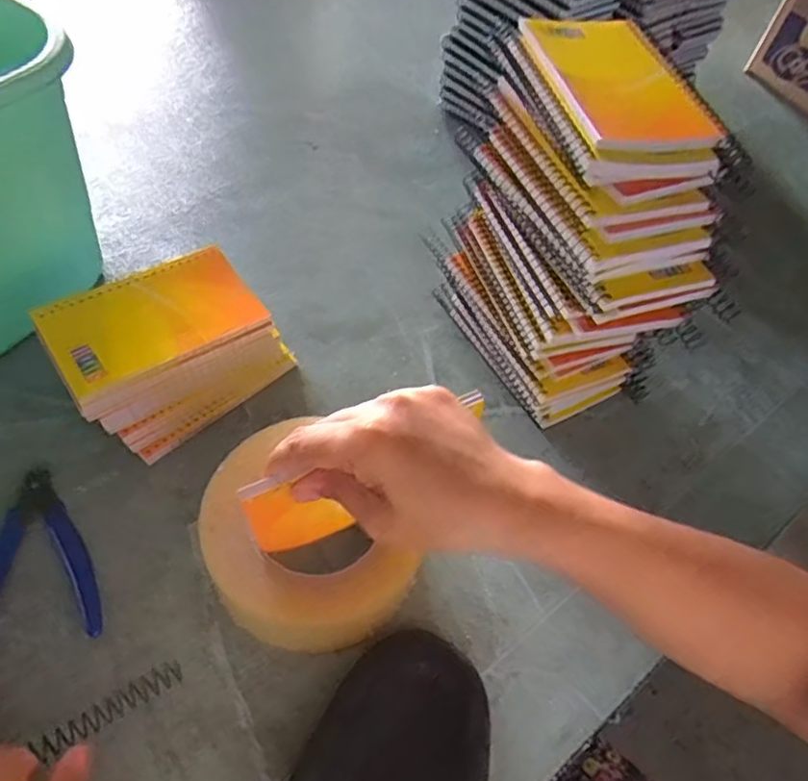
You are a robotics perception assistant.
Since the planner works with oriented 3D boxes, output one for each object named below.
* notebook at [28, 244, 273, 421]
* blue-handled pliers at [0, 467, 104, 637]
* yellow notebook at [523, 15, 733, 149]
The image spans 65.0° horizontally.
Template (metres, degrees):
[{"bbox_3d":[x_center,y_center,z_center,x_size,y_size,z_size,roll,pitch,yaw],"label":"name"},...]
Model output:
[{"bbox_3d":[-0.164,-0.047,0.419,0.129,0.019,0.078,-28,65,-26],"label":"notebook"},{"bbox_3d":[-0.216,0.096,0.374,0.070,0.011,0.112,-8,57,-15],"label":"blue-handled pliers"},{"bbox_3d":[0.120,-0.181,0.361,0.079,0.014,0.124,-6,57,-14],"label":"yellow notebook"}]

